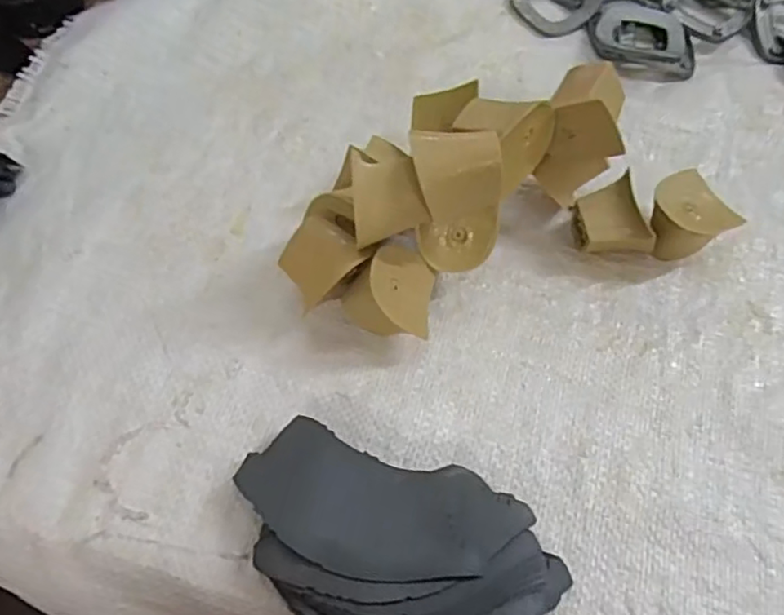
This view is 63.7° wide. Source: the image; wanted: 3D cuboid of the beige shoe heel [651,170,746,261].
[{"bbox_3d":[0.163,-0.049,0.359,0.043,0.034,0.040,-22,64,-12],"label":"beige shoe heel"}]

